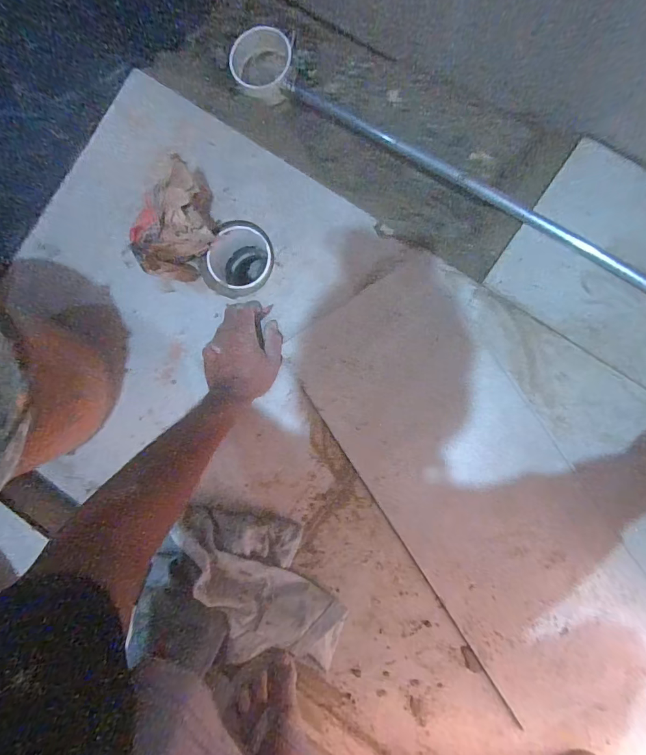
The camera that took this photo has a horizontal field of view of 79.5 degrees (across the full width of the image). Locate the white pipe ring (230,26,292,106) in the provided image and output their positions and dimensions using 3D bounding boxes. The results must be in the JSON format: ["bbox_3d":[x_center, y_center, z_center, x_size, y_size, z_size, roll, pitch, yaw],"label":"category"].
[{"bbox_3d":[-0.097,-0.492,0.606,0.090,0.049,0.101,15,93,5],"label":"white pipe ring"}]

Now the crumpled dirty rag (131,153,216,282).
[{"bbox_3d":[-0.192,-0.207,0.520,0.082,0.093,0.152,36,94,6],"label":"crumpled dirty rag"}]

